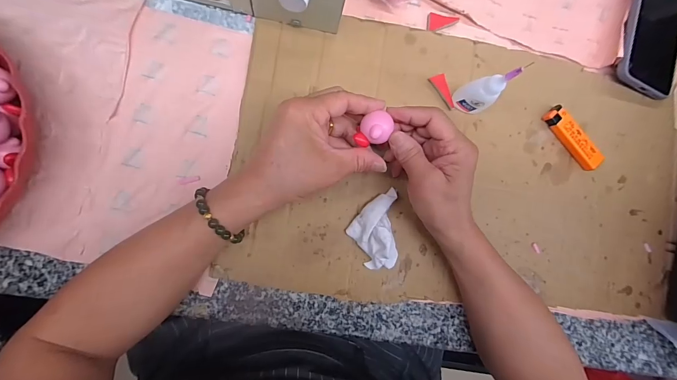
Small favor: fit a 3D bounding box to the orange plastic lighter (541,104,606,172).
[{"bbox_3d":[0.261,-0.058,0.368,0.022,0.016,0.079,-39,93,-8],"label":"orange plastic lighter"}]

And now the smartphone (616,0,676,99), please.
[{"bbox_3d":[0.375,-0.194,0.386,0.083,0.011,0.170,19,82,-16],"label":"smartphone"}]

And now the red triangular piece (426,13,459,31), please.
[{"bbox_3d":[0.114,-0.183,0.360,0.035,0.004,0.020,5,87,-8],"label":"red triangular piece"}]

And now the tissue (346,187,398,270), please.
[{"bbox_3d":[0.037,0.041,0.326,0.049,0.031,0.077,-3,88,-8],"label":"tissue"}]

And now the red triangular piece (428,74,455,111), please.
[{"bbox_3d":[0.116,-0.108,0.355,0.018,0.006,0.041,-34,92,-8],"label":"red triangular piece"}]

